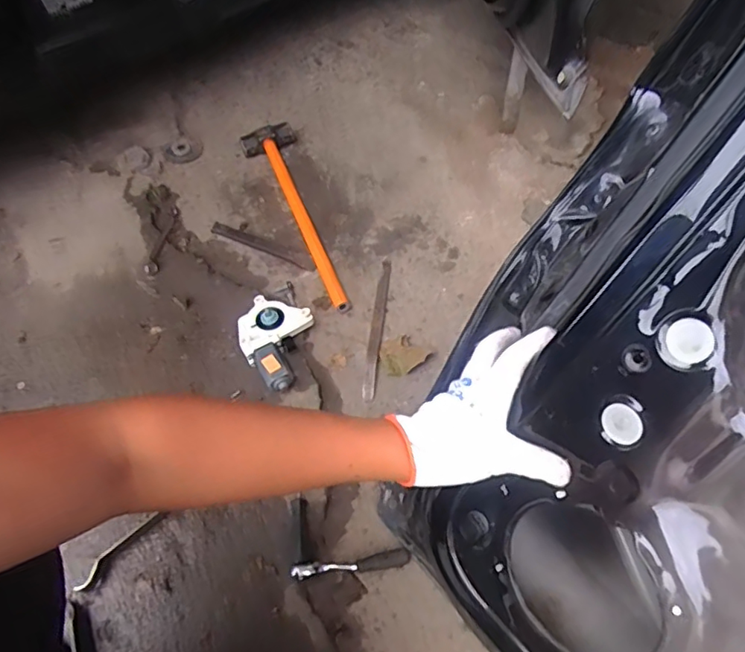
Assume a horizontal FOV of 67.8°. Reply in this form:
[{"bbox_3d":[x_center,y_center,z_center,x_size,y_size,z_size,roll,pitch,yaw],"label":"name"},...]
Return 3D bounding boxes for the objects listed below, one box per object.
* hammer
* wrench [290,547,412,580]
[{"bbox_3d":[-0.126,-0.204,1.011,0.100,0.053,0.417,-21,75,-13],"label":"hammer"},{"bbox_3d":[-0.026,0.304,0.704,0.149,0.033,0.022,-10,53,-5],"label":"wrench"}]

